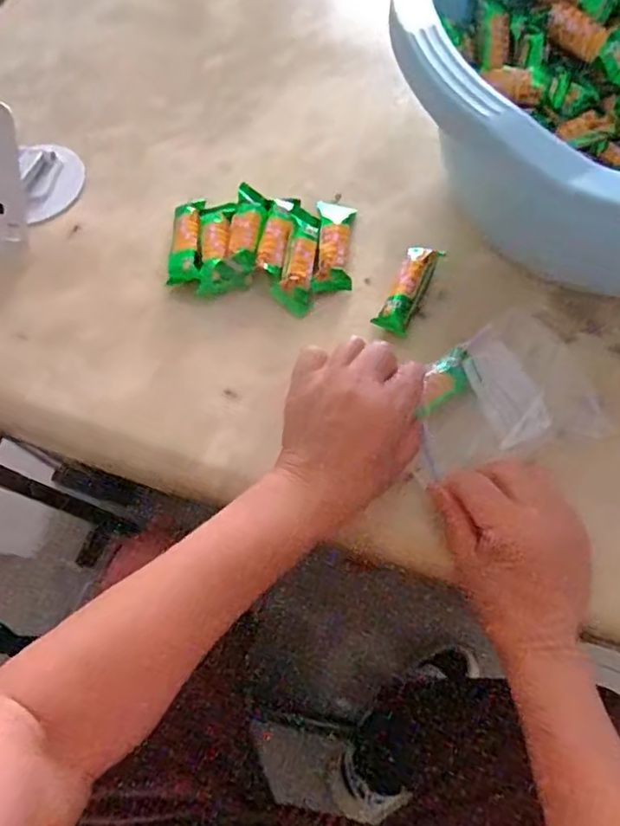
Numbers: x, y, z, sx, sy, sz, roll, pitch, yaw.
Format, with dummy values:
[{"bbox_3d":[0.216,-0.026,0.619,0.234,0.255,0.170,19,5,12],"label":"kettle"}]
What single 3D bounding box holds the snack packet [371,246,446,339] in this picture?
[{"bbox_3d":[0.077,-0.097,0.459,0.026,0.019,0.080,24,70,15],"label":"snack packet"}]

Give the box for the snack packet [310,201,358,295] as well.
[{"bbox_3d":[0.020,-0.138,0.479,0.031,0.016,0.086,3,66,6],"label":"snack packet"}]

